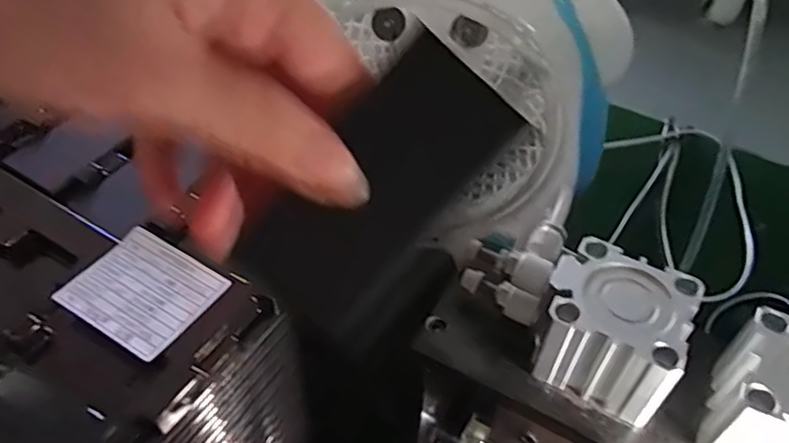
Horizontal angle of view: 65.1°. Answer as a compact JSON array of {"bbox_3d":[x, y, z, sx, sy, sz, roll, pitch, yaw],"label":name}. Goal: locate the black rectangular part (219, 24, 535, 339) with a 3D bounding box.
[{"bbox_3d":[-0.005,-0.008,0.171,0.039,0.082,0.004,40,7,-17],"label":"black rectangular part"}]

